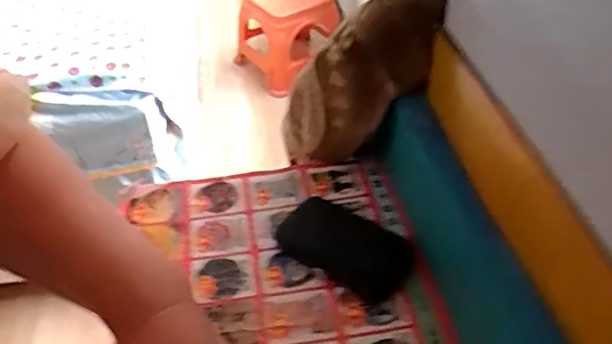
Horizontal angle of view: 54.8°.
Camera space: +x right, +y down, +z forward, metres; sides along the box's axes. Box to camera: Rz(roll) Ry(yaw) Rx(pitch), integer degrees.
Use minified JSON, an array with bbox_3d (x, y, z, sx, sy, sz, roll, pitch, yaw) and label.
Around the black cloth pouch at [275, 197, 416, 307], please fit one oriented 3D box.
[{"bbox_3d":[0.032,0.060,0.485,0.111,0.011,0.067,26,50,28],"label":"black cloth pouch"}]

